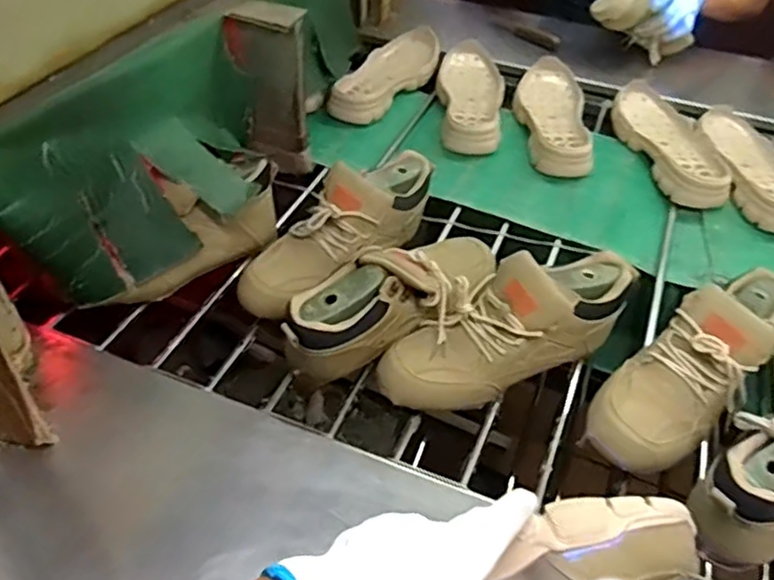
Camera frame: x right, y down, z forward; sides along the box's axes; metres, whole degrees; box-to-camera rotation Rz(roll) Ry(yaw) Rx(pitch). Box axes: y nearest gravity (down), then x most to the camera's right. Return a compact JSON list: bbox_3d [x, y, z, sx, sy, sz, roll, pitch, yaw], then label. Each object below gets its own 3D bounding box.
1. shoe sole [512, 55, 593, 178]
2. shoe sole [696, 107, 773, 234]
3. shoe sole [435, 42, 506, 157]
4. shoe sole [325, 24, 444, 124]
[{"bbox_3d":[0.264,-0.285,1.059,0.113,0.049,0.281,6,47,3],"label":"shoe sole"},{"bbox_3d":[0.545,-0.184,0.978,0.102,0.043,0.290,1,47,-2],"label":"shoe sole"},{"bbox_3d":[0.137,-0.317,1.085,0.110,0.054,0.283,6,47,4],"label":"shoe sole"},{"bbox_3d":[0.009,-0.368,1.123,0.106,0.065,0.276,22,50,17],"label":"shoe sole"}]

